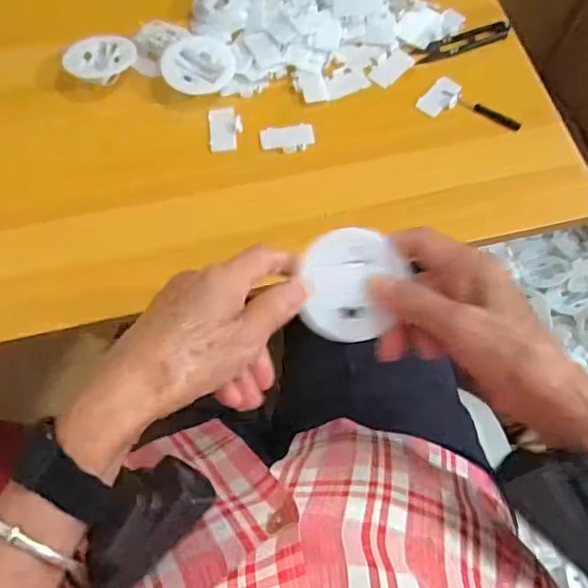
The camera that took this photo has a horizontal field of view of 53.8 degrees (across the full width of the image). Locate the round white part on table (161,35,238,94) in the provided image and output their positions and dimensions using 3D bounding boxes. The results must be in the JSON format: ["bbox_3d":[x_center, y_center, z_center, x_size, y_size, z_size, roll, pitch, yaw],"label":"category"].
[{"bbox_3d":[-0.089,-0.215,0.544,0.066,0.013,0.060,-1,64,1],"label":"round white part on table"}]

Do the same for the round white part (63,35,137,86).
[{"bbox_3d":[-0.183,-0.224,0.555,0.060,0.015,0.060,-1,64,1],"label":"round white part"}]

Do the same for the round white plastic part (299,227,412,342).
[{"bbox_3d":[0.032,-0.007,0.356,0.064,0.013,0.064,0,89,4],"label":"round white plastic part"}]

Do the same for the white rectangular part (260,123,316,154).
[{"bbox_3d":[-0.006,-0.140,0.518,0.047,0.004,0.027,-10,64,-4],"label":"white rectangular part"}]

